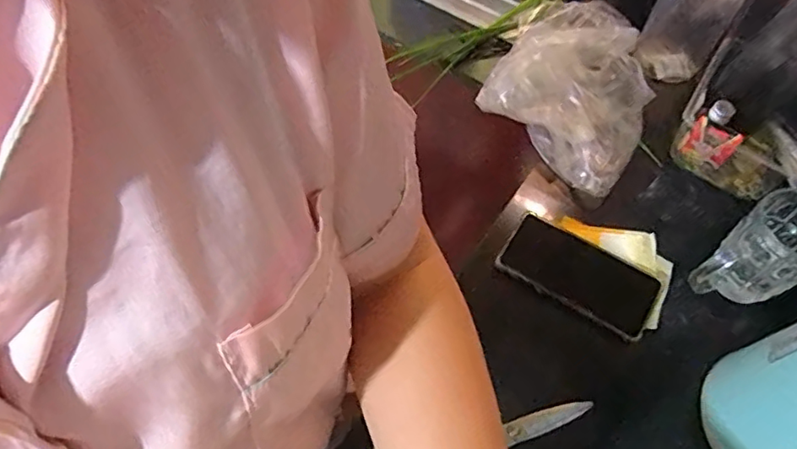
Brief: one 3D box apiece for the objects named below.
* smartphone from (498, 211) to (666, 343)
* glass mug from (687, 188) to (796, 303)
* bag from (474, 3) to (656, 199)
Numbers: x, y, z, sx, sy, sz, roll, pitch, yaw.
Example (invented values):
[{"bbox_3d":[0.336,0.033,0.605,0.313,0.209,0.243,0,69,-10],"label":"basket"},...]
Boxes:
[{"bbox_3d":[0.188,0.051,0.594,0.157,0.017,0.073,31,62,14],"label":"smartphone"},{"bbox_3d":[0.366,0.031,0.572,0.121,0.100,0.080,-25,64,-17],"label":"glass mug"},{"bbox_3d":[0.227,-0.195,0.709,0.183,0.077,0.285,27,61,12],"label":"bag"}]

